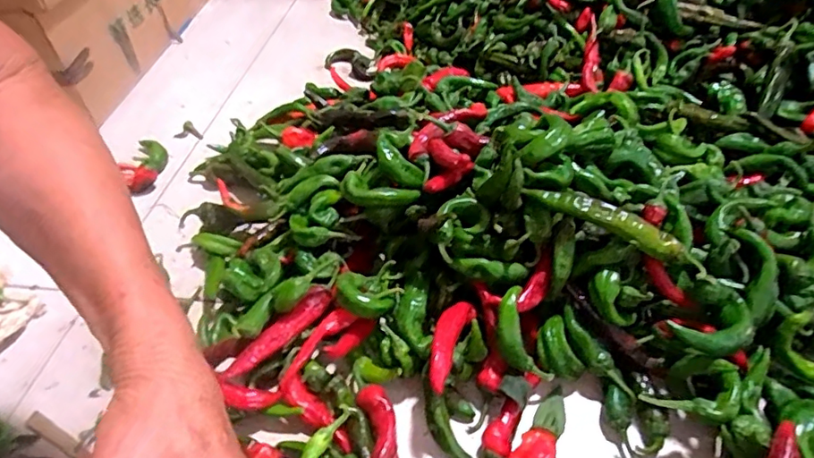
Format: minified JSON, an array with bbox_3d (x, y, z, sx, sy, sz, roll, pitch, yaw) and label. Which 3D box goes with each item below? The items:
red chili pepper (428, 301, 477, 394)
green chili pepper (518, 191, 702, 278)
[{"bbox_3d":[0.035,0.092,0.440,0.023,0.027,0.091,11,35,16],"label":"red chili pepper"},{"bbox_3d":[0.169,-0.004,0.436,0.146,0.022,0.021,26,52,10],"label":"green chili pepper"}]

